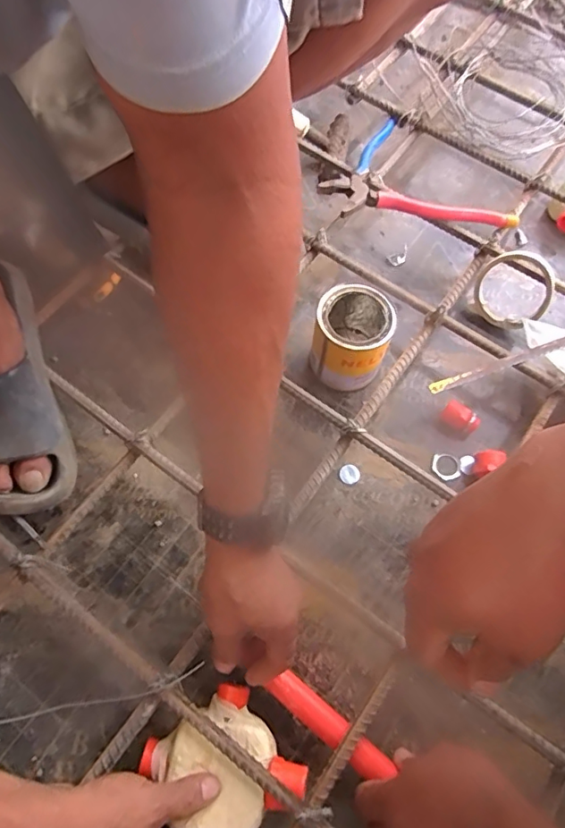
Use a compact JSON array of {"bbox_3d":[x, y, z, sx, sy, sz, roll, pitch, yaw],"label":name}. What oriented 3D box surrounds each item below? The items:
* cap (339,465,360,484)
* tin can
[{"bbox_3d":[0.074,0.066,0.557,0.020,0.004,0.022,0,68,-1],"label":"cap"},{"bbox_3d":[0.077,-0.083,0.569,0.080,0.108,0.088,0,68,-1],"label":"tin can"}]

